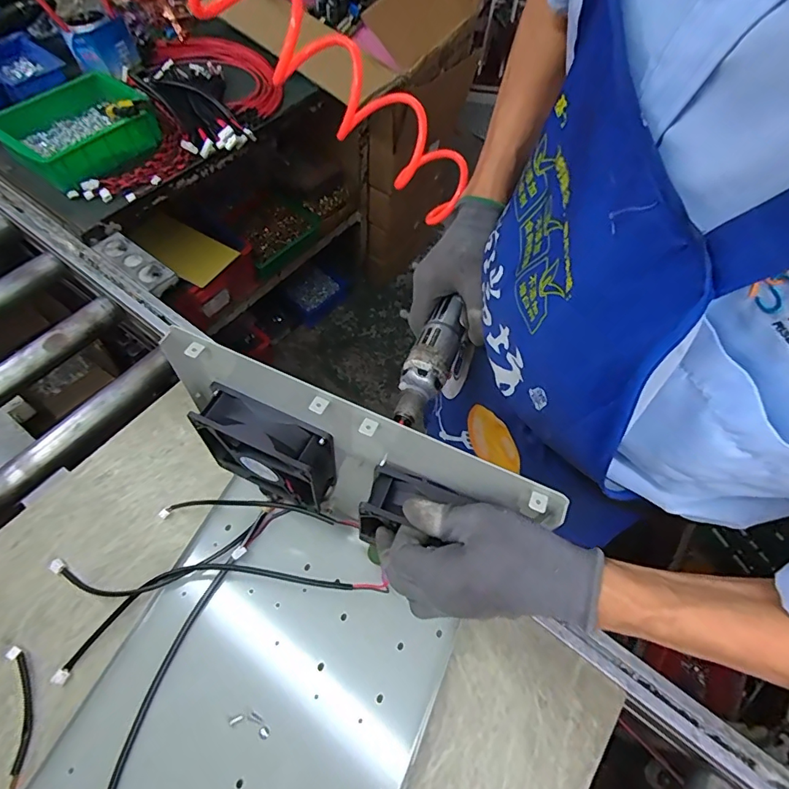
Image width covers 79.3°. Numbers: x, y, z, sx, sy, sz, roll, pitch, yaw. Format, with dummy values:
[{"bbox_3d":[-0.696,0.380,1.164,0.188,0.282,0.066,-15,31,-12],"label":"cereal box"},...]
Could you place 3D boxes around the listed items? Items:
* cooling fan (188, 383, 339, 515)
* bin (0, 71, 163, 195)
[{"bbox_3d":[-0.116,0.057,0.449,0.130,0.112,0.048,24,62,7],"label":"cooling fan"},{"bbox_3d":[-0.587,-0.503,0.903,0.190,0.082,0.278,34,64,12],"label":"bin"}]

